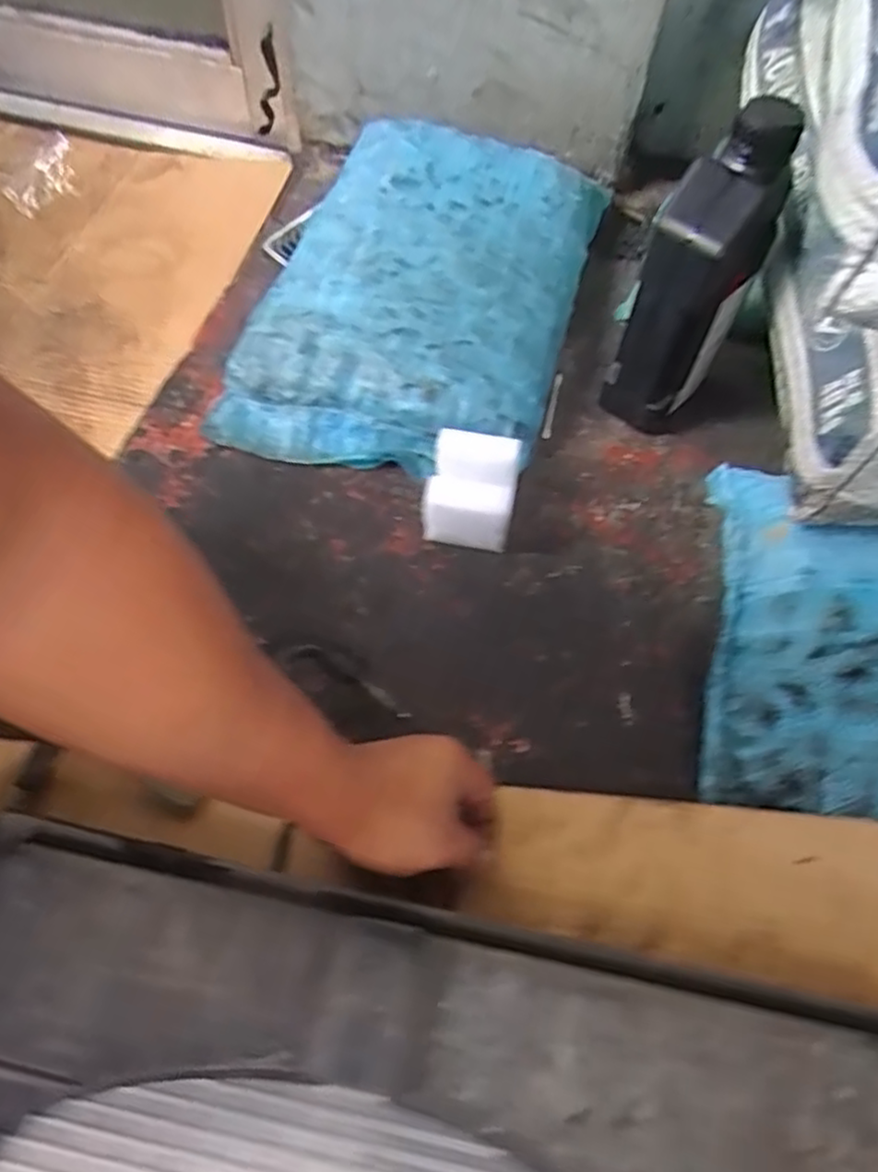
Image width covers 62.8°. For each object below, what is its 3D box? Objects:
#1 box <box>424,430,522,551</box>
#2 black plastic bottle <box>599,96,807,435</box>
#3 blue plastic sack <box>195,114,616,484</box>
[{"bbox_3d":[0.024,-0.073,0.567,0.065,0.069,0.071,10,60,4],"label":"box"},{"bbox_3d":[0.196,-0.228,0.563,0.075,0.240,0.090,27,63,13],"label":"black plastic bottle"},{"bbox_3d":[-0.018,-0.279,0.670,0.274,0.096,0.387,15,61,7],"label":"blue plastic sack"}]

